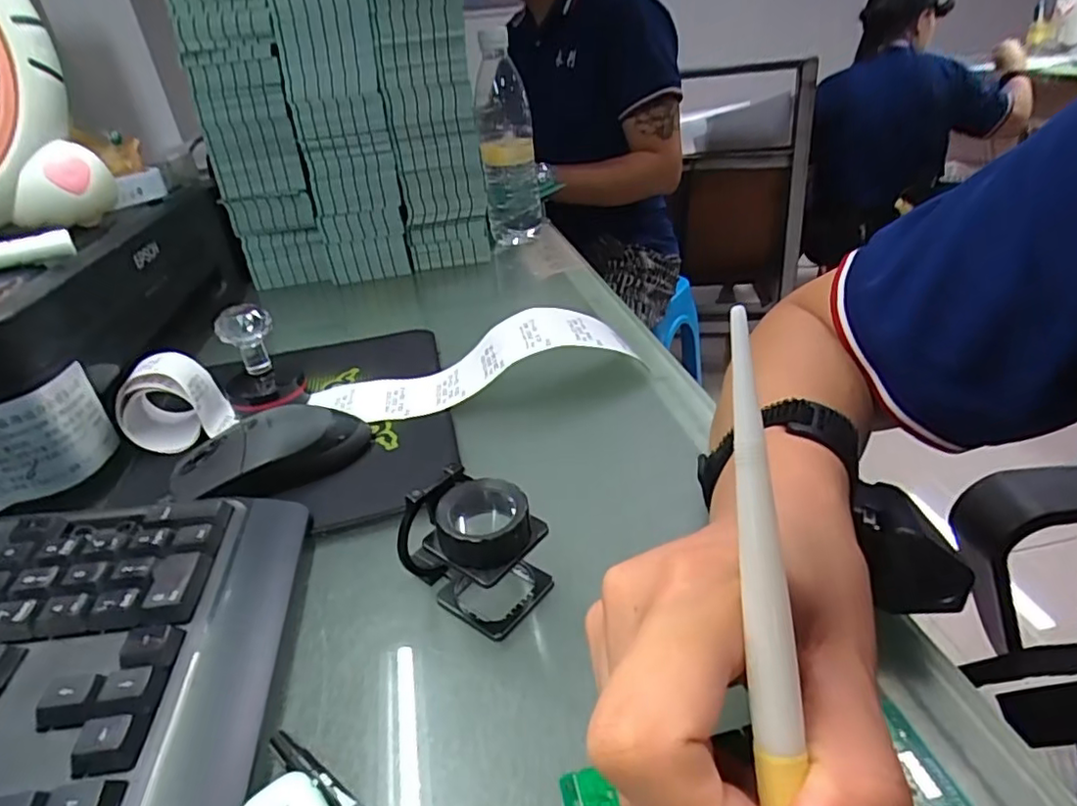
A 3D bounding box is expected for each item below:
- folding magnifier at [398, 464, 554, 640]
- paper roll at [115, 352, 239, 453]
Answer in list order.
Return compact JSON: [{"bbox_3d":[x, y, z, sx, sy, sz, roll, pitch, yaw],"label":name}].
[{"bbox_3d":[-0.030,0.064,0.269,0.065,0.056,0.041,14,36,30],"label":"folding magnifier"},{"bbox_3d":[-0.248,-0.005,0.416,0.054,0.061,0.055,-4,31,3],"label":"paper roll"}]

